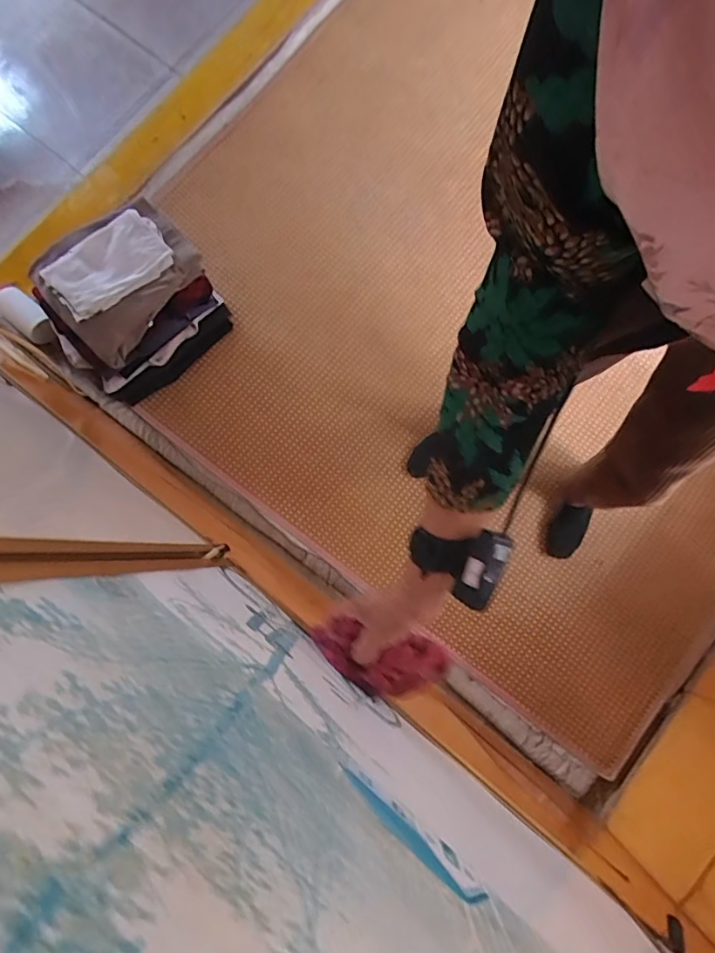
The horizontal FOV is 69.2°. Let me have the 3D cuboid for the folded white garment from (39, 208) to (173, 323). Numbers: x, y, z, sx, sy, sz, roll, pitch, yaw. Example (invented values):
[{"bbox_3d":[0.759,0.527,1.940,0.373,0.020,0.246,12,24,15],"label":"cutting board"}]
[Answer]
[{"bbox_3d":[-0.540,-0.461,1.123,0.252,0.029,0.159,-41,82,-6],"label":"folded white garment"}]

